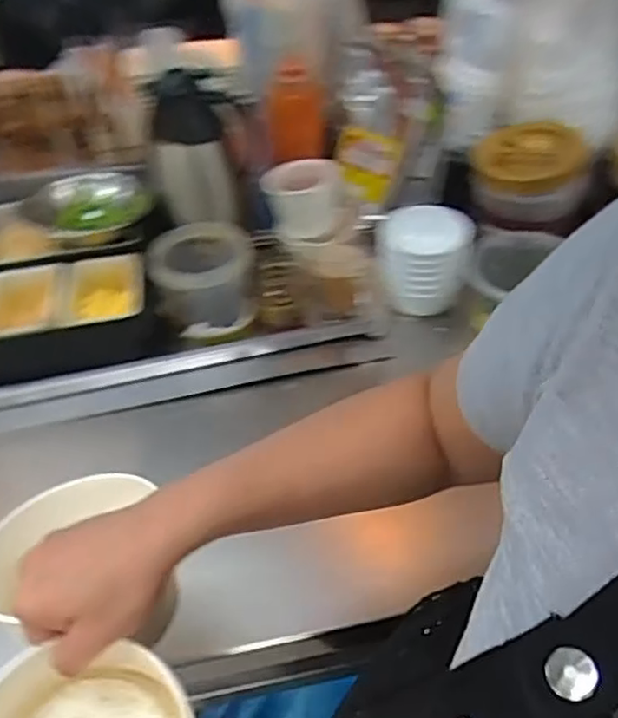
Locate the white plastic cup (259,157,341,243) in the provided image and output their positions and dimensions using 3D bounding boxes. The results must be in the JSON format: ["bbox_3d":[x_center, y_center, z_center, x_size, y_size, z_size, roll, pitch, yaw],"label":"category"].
[{"bbox_3d":[-0.009,-0.220,0.879,0.106,0.074,0.113,-2,44,2],"label":"white plastic cup"}]

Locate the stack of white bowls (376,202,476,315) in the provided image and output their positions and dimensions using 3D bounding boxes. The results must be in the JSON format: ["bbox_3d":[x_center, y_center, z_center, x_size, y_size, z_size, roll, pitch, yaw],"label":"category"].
[{"bbox_3d":[0.146,-0.127,0.835,0.112,0.105,0.098,5,45,8],"label":"stack of white bowls"}]

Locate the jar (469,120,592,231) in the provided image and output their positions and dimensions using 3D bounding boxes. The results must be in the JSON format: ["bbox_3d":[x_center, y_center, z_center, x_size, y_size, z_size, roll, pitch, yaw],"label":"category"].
[{"bbox_3d":[0.286,-0.249,0.849,0.139,0.090,0.139,8,45,11],"label":"jar"}]

